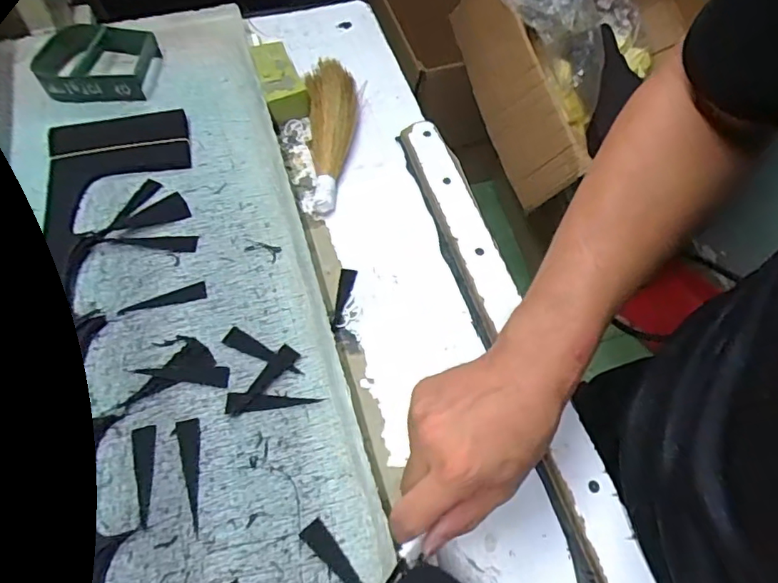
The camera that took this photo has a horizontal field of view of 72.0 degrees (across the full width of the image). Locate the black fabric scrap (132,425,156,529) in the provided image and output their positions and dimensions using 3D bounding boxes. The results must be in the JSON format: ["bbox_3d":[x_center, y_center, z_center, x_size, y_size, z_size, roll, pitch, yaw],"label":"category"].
[{"bbox_3d":[-0.163,0.122,0.360,0.016,0.004,0.064,-13,61,-10],"label":"black fabric scrap"}]

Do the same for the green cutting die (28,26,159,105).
[{"bbox_3d":[-0.297,-0.229,0.539,0.110,0.039,0.073,-3,60,-5],"label":"green cutting die"}]

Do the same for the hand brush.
[{"bbox_3d":[-0.062,-0.161,0.542,0.061,0.038,0.187,-1,60,-4],"label":"hand brush"}]

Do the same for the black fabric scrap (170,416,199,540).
[{"bbox_3d":[-0.136,0.122,0.359,0.016,0.004,0.073,-8,60,-7],"label":"black fabric scrap"}]

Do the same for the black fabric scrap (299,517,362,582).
[{"bbox_3d":[-0.033,0.171,0.337,0.014,0.004,0.059,-37,68,-21],"label":"black fabric scrap"}]

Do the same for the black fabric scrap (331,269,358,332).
[{"bbox_3d":[-0.039,0.007,0.463,0.015,0.011,0.061,6,60,1],"label":"black fabric scrap"}]

